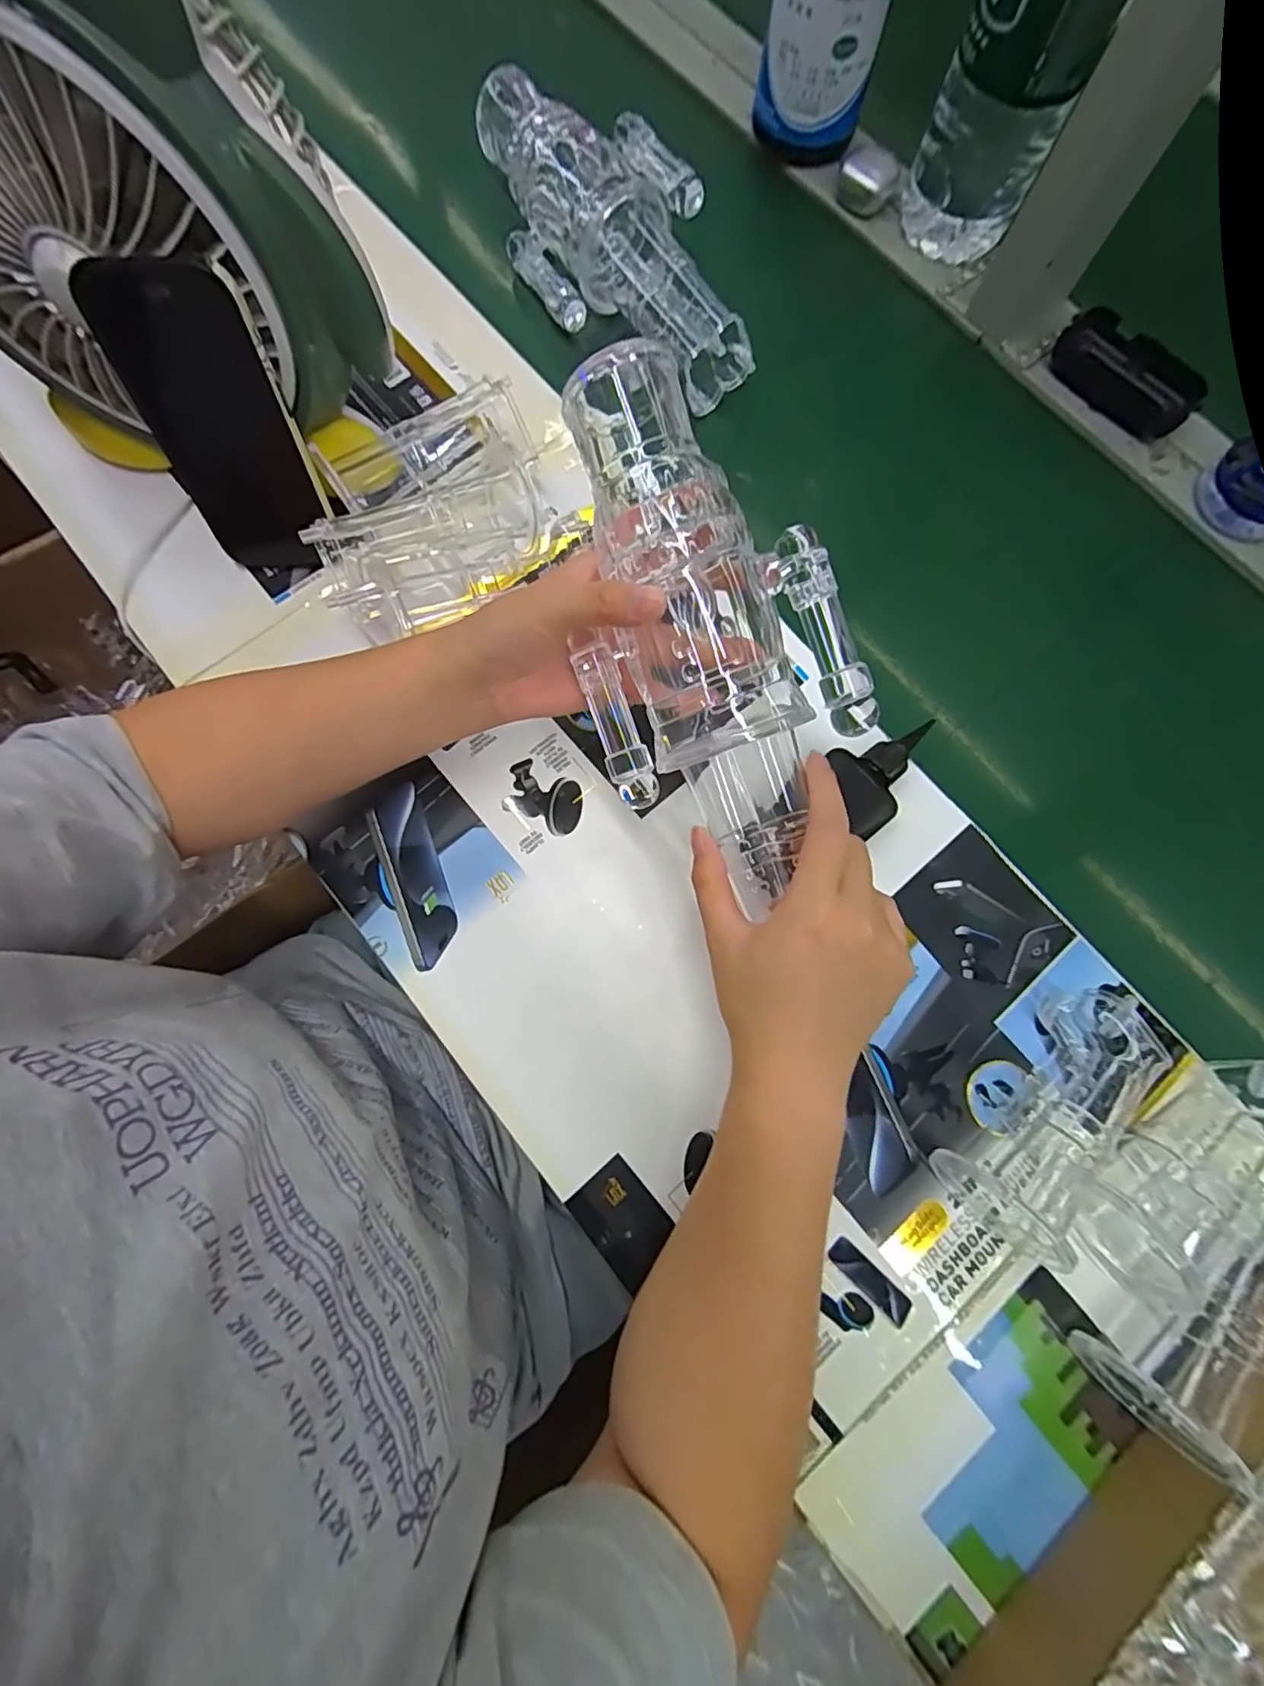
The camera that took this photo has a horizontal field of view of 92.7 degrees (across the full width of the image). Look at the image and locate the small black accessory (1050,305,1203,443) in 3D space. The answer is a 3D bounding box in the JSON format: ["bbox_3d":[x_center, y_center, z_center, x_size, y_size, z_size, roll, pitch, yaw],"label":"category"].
[{"bbox_3d":[0.376,-0.356,0.459,0.045,0.028,0.108,-39,82,-8],"label":"small black accessory"}]

